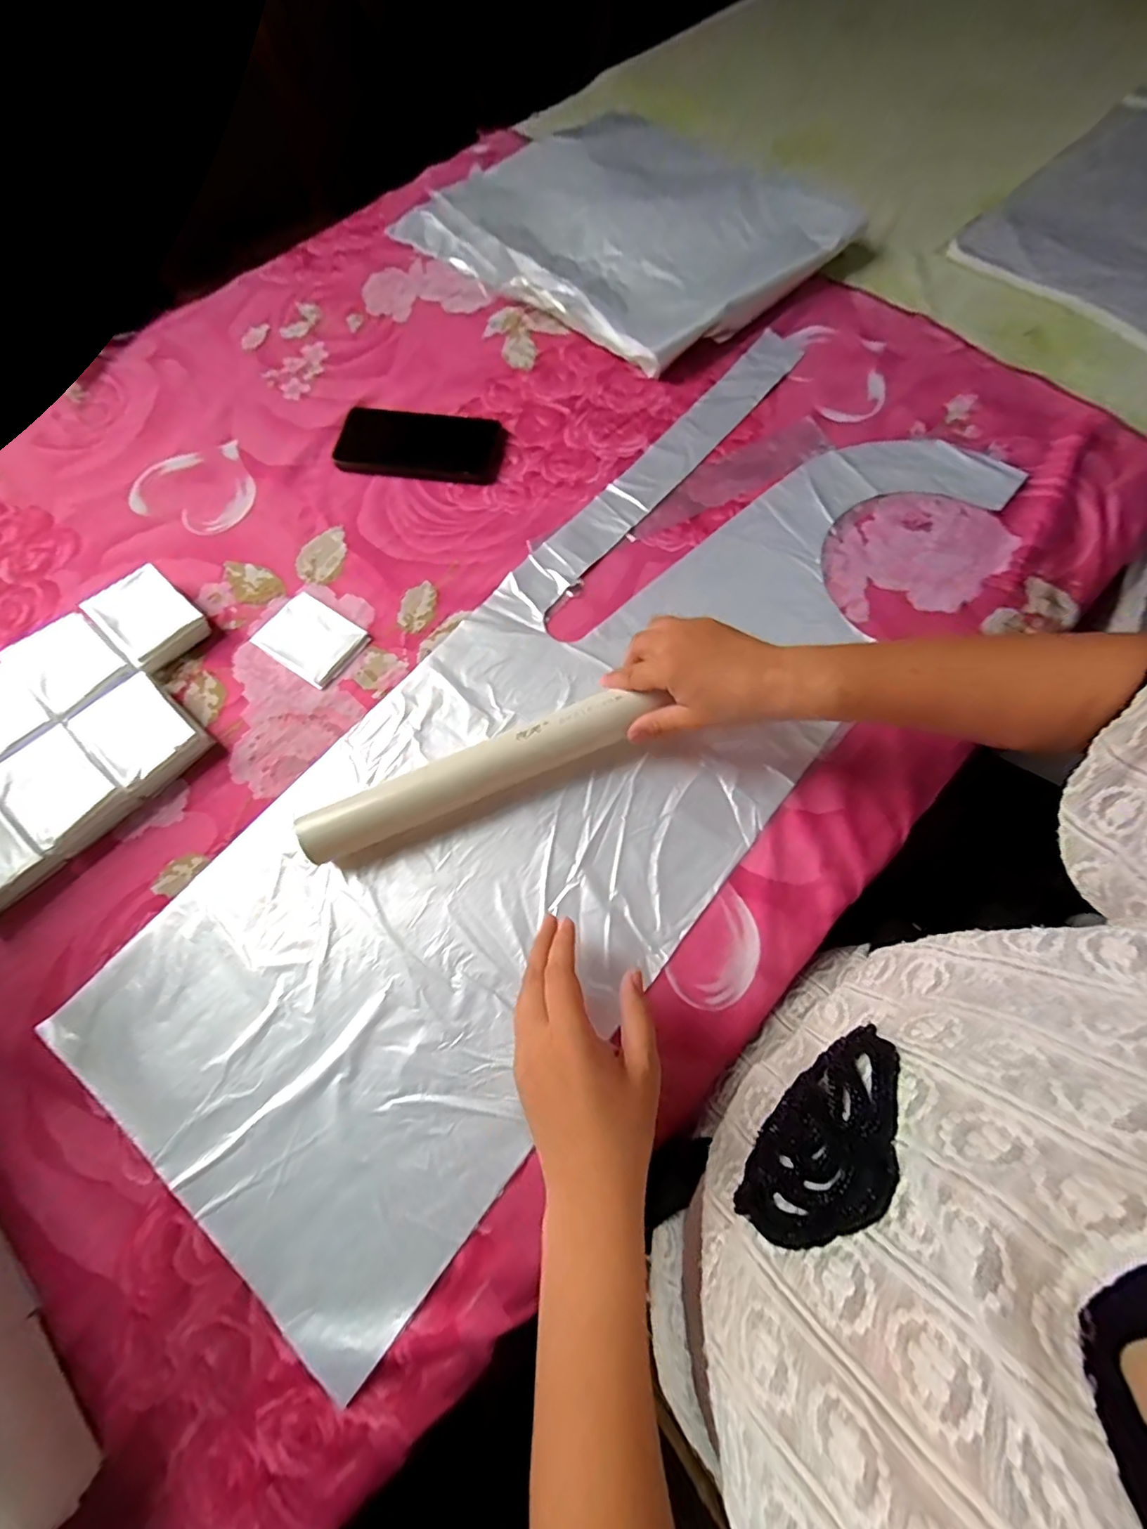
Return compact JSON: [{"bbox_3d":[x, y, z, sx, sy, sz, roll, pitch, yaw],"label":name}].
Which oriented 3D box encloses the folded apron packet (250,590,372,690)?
[{"bbox_3d":[-0.230,-0.111,0.454,0.086,0.004,0.065,33,75,12],"label":"folded apron packet"}]

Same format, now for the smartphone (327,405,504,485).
[{"bbox_3d":[-0.156,-0.330,0.531,0.166,0.015,0.075,6,71,3],"label":"smartphone"}]

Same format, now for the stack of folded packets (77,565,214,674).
[{"bbox_3d":[-0.371,-0.128,0.455,0.083,0.028,0.066,41,77,14],"label":"stack of folded packets"}]

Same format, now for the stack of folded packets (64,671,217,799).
[{"bbox_3d":[-0.349,-0.026,0.420,0.090,0.027,0.066,39,76,13],"label":"stack of folded packets"}]

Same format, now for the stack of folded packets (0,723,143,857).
[{"bbox_3d":[-0.397,0.019,0.405,0.091,0.027,0.065,38,76,13],"label":"stack of folded packets"}]

